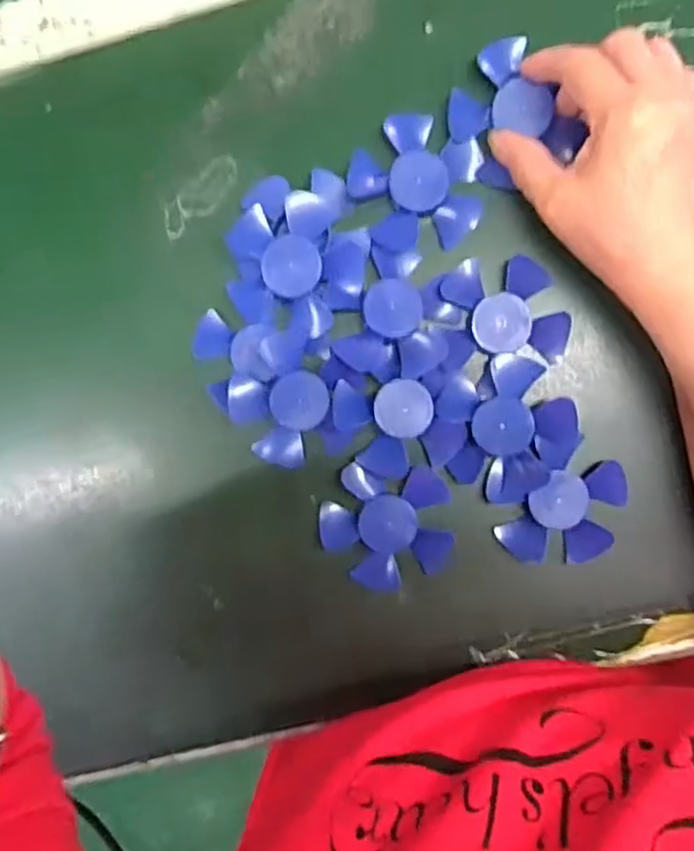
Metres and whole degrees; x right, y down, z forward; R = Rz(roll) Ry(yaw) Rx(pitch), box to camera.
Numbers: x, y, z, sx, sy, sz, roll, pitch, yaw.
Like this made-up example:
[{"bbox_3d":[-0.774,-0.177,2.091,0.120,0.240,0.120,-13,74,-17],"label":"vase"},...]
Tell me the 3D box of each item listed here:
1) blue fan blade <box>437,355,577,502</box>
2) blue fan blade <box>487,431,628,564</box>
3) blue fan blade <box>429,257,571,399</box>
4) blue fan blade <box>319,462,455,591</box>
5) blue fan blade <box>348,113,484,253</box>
[{"bbox_3d":[0.082,0.001,0.371,0.069,0.010,0.070,0,93,4],"label":"blue fan blade"},{"bbox_3d":[0.112,0.040,0.373,0.069,0.013,0.065,-4,93,4],"label":"blue fan blade"},{"bbox_3d":[0.083,-0.056,0.369,0.069,0.013,0.065,0,93,4],"label":"blue fan blade"},{"bbox_3d":[0.021,0.056,0.379,0.070,0.012,0.064,4,93,4],"label":"blue fan blade"},{"bbox_3d":[0.036,-0.127,0.370,0.067,0.010,0.067,3,93,4],"label":"blue fan blade"}]

